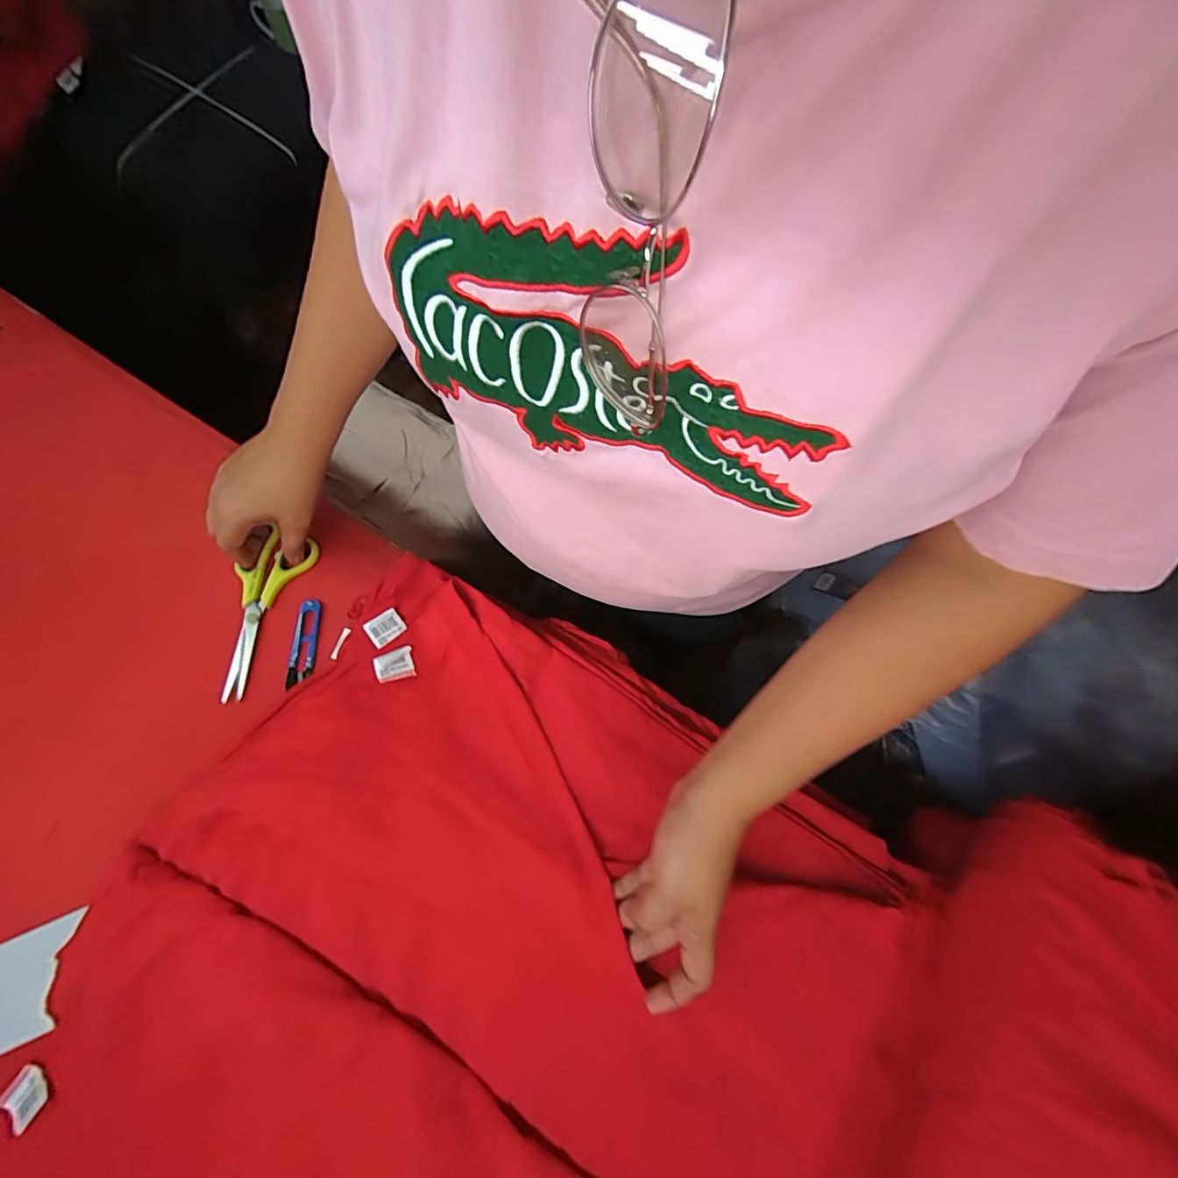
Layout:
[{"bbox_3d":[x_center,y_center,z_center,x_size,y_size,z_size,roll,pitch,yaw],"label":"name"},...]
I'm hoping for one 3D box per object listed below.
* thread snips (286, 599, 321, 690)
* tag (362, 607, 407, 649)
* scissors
[{"bbox_3d":[-0.292,0.055,0.516,0.026,0.006,0.089,-2,75,-2],"label":"thread snips"},{"bbox_3d":[-0.198,0.038,0.492,0.034,0.004,0.030,-36,78,-19],"label":"tag"},{"bbox_3d":[-0.339,0.025,0.519,0.066,0.013,0.173,9,72,1],"label":"scissors"}]

